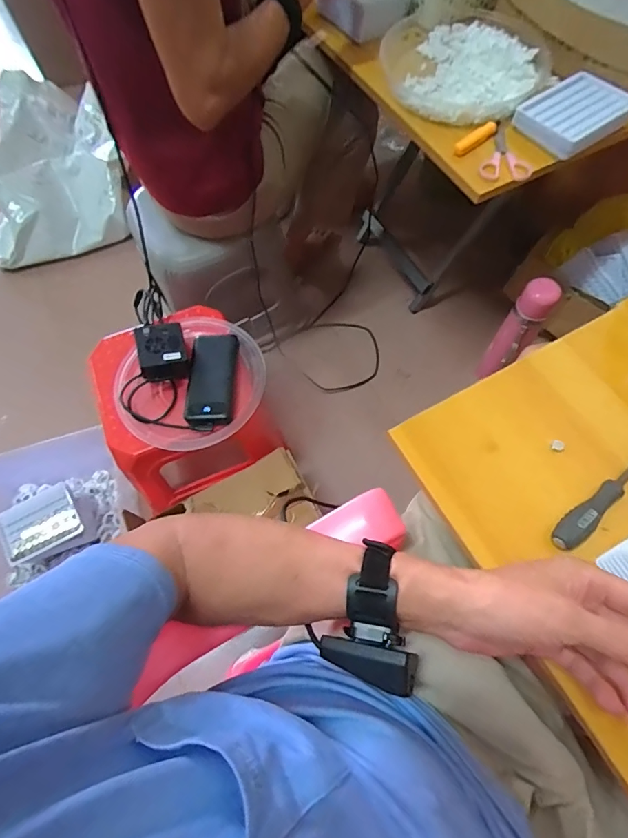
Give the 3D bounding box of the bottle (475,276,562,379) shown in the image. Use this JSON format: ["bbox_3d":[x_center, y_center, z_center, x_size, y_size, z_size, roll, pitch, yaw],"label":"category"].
[{"bbox_3d":[0.389,-0.159,0.872,0.063,0.247,0.070,29,70,15],"label":"bottle"}]

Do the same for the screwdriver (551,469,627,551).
[{"bbox_3d":[0.266,0.068,0.399,0.149,0.023,0.025,-33,68,-12],"label":"screwdriver"}]

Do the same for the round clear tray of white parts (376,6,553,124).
[{"bbox_3d":[0.211,-0.527,0.661,0.213,0.033,0.255,-22,66,-7],"label":"round clear tray of white parts"}]

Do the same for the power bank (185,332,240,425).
[{"bbox_3d":[-0.163,-0.069,0.723,0.073,0.020,0.161,1,66,3],"label":"power bank"}]

